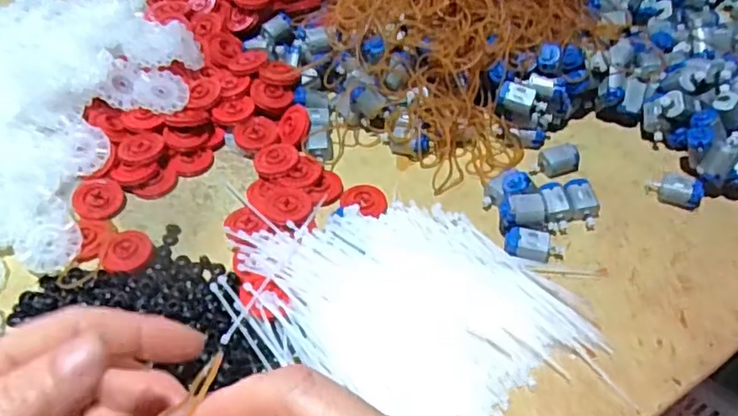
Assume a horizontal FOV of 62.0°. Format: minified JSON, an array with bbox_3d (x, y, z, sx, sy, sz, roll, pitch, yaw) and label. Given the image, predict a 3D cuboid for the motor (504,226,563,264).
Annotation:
[{"bbox_3d":[0.109,0.024,0.400,0.038,0.013,0.017,11,50,8],"label":"motor"}]

